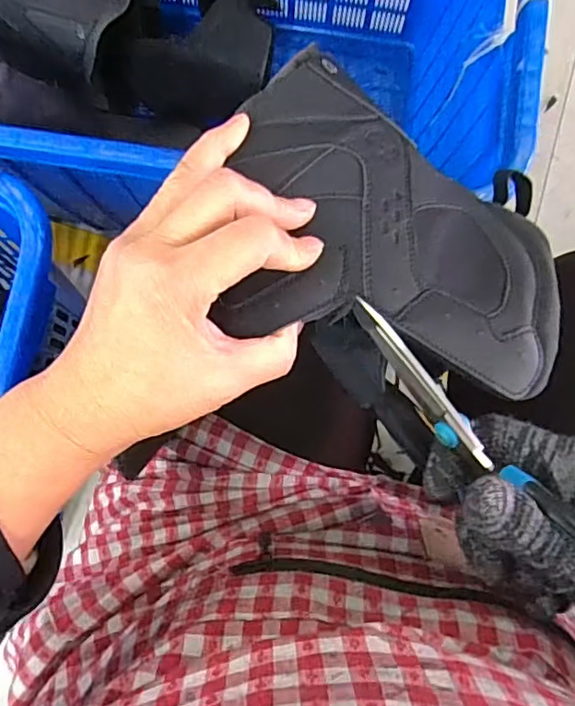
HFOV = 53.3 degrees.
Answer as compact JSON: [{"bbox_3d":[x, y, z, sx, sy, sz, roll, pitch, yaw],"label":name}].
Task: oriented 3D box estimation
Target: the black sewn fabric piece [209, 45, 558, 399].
[{"bbox_3d":[0.058,-0.069,0.296,0.170,0.036,0.153,13,83,1],"label":"black sewn fabric piece"}]

